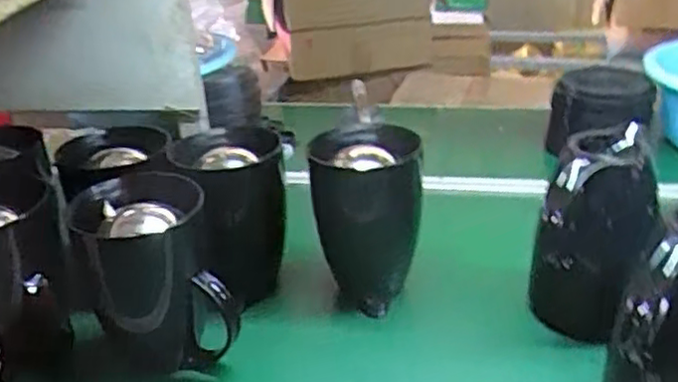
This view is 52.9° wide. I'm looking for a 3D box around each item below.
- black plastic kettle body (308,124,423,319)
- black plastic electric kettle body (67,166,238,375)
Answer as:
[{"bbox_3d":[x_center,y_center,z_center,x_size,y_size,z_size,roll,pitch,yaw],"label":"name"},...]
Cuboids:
[{"bbox_3d":[0.032,0.031,0.795,0.123,0.191,0.130,-4,26,-2],"label":"black plastic kettle body"},{"bbox_3d":[-0.188,0.089,0.700,0.122,0.180,0.115,-15,29,-24],"label":"black plastic electric kettle body"}]

